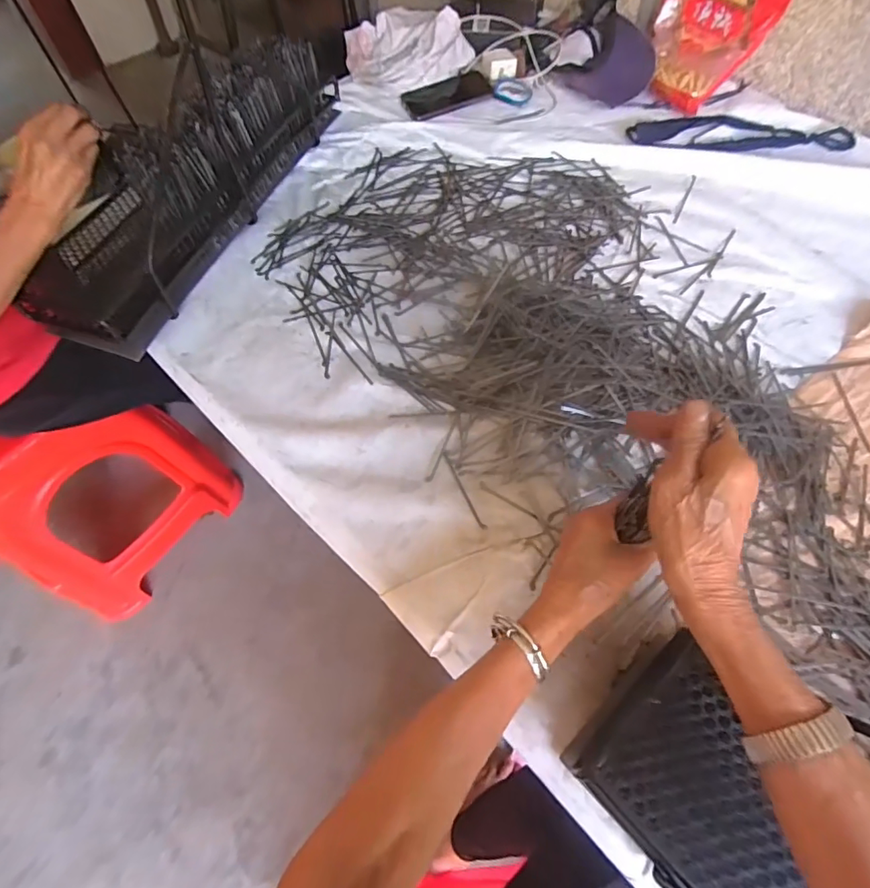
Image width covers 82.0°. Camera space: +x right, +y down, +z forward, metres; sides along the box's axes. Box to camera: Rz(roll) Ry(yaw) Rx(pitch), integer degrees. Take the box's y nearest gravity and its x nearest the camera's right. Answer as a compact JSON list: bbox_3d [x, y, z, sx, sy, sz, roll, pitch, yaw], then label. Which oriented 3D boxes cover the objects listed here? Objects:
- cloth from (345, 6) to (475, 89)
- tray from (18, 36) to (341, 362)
[{"bbox_3d":[-0.051,-0.737,0.936,0.240,0.085,0.137,2,61,3],"label":"cloth"},{"bbox_3d":[-0.338,-0.397,0.730,0.142,0.135,0.609,15,63,10],"label":"tray"}]

